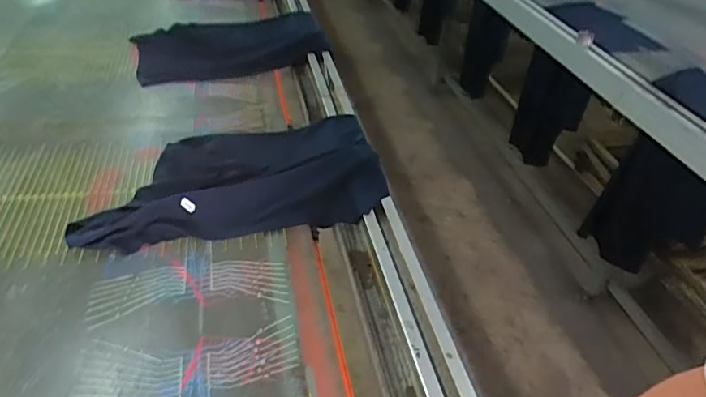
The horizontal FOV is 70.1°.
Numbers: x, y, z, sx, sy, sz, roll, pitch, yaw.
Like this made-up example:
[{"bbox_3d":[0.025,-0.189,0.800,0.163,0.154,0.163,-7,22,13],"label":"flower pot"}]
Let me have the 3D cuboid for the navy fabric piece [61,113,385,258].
[{"bbox_3d":[-0.173,-0.044,0.744,0.420,0.061,0.250,-5,40,-12],"label":"navy fabric piece"}]

